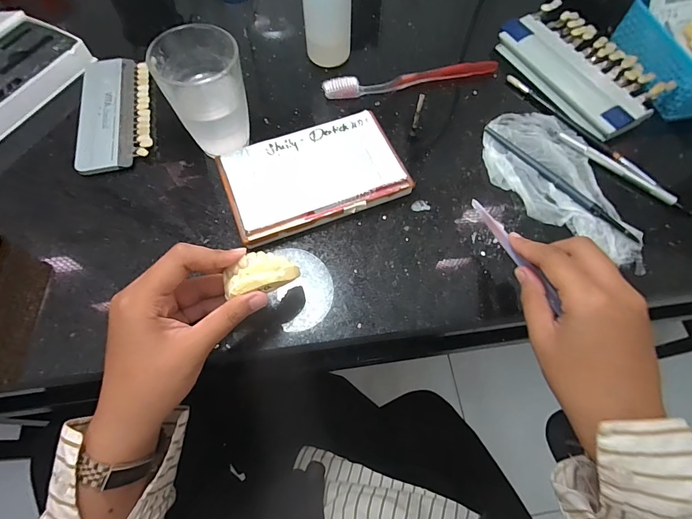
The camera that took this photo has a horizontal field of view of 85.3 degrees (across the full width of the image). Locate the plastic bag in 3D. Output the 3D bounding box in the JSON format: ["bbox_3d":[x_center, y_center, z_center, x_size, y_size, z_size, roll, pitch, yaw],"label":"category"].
[{"bbox_3d":[0.188,-0.069,0.343,0.098,0.012,0.173,-12,65,-6],"label":"plastic bag"}]

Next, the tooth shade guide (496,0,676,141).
[{"bbox_3d":[0.242,-0.203,0.395,0.104,0.026,0.170,-31,69,-14],"label":"tooth shade guide"}]

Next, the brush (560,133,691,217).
[{"bbox_3d":[0.262,-0.081,0.349,0.134,0.010,0.009,41,71,17],"label":"brush"}]

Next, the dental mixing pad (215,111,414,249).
[{"bbox_3d":[-0.028,-0.075,0.332,0.150,0.021,0.090,-20,70,-10],"label":"dental mixing pad"}]

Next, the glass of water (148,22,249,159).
[{"bbox_3d":[-0.114,-0.134,0.318,0.063,0.098,0.060,1,68,-2],"label":"glass of water"}]

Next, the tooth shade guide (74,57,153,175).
[{"bbox_3d":[-0.229,-0.149,0.371,0.068,0.009,0.144,-12,66,-6],"label":"tooth shade guide"}]

